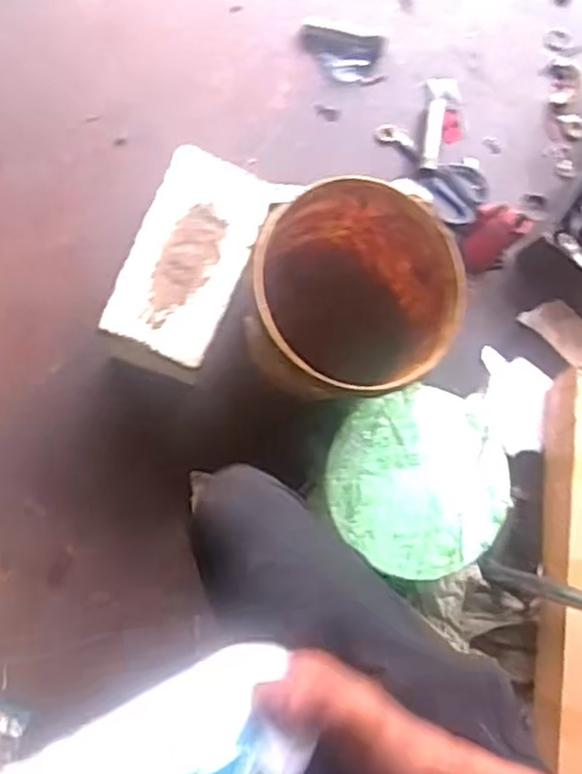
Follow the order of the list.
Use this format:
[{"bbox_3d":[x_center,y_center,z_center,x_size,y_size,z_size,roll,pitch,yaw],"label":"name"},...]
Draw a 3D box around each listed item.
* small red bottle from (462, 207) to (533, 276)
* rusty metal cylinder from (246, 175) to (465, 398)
[{"bbox_3d":[0.390,-0.291,1.357,0.087,0.199,0.107,-33,90,-9],"label":"small red bottle"},{"bbox_3d":[0.082,-0.145,1.190,0.306,0.335,0.314,1,83,-9],"label":"rusty metal cylinder"}]

